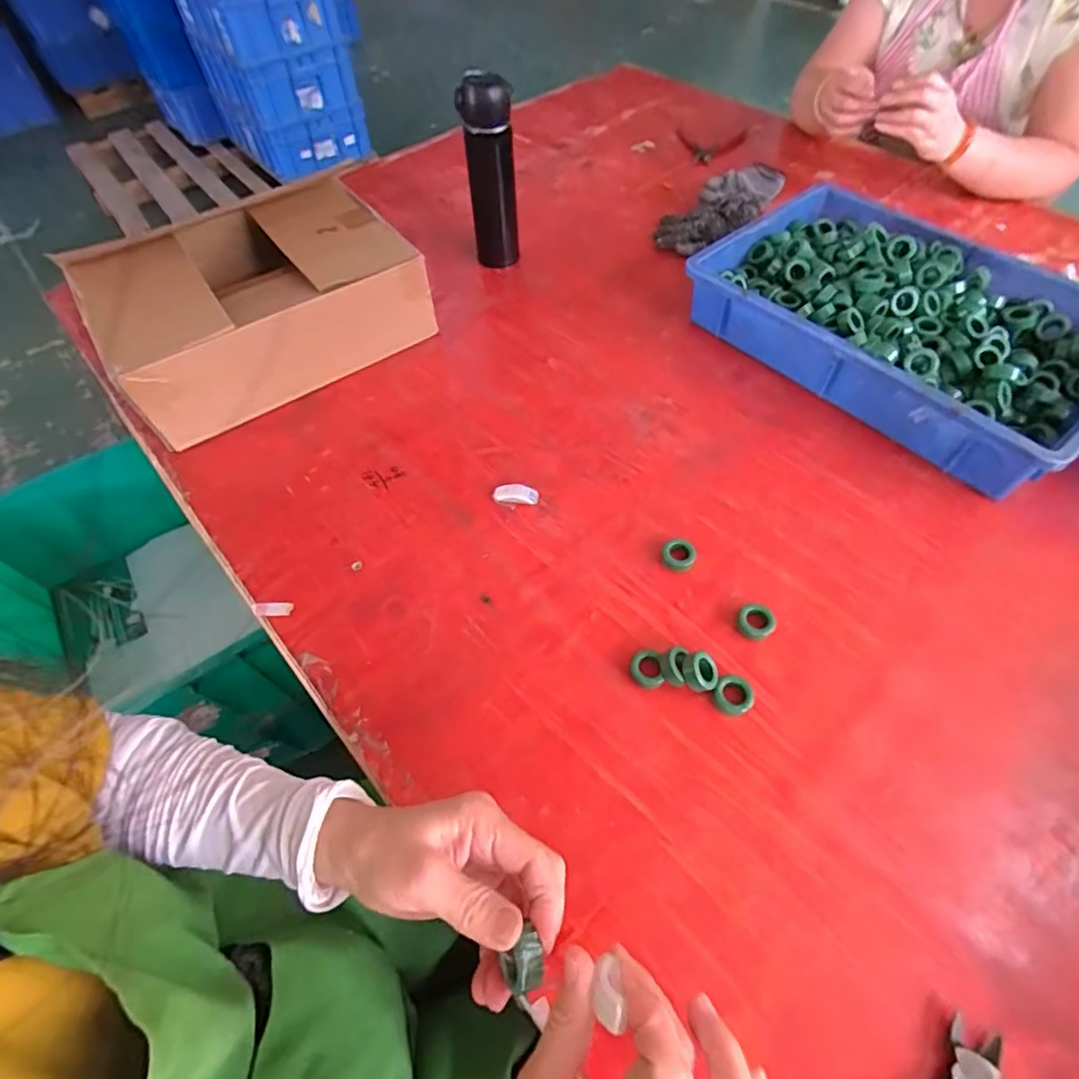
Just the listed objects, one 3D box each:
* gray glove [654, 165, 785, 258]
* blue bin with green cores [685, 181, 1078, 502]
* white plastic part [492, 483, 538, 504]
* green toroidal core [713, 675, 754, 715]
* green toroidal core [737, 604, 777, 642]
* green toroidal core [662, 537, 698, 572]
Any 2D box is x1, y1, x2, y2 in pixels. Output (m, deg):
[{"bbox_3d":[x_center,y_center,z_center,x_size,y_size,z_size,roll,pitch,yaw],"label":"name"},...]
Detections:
[{"bbox_3d":[0.278,-0.502,0.861,0.268,0.037,0.086,-39,64,-23],"label":"gray glove"},{"bbox_3d":[0.425,-0.256,0.668,0.305,0.088,0.433,-34,62,-21],"label":"blue bin with green cores"},{"bbox_3d":[-0.024,-0.046,0.583,0.045,0.011,0.018,5,56,3],"label":"white plastic part"},{"bbox_3d":[0.157,0.126,0.459,0.029,0.015,0.030,0,56,0],"label":"green toroidal core"},{"bbox_3d":[0.188,0.072,0.495,0.030,0.014,0.030,0,56,0],"label":"green toroidal core"},{"bbox_3d":[0.130,0.015,0.532,0.031,0.012,0.031,0,56,0],"label":"green toroidal core"}]

